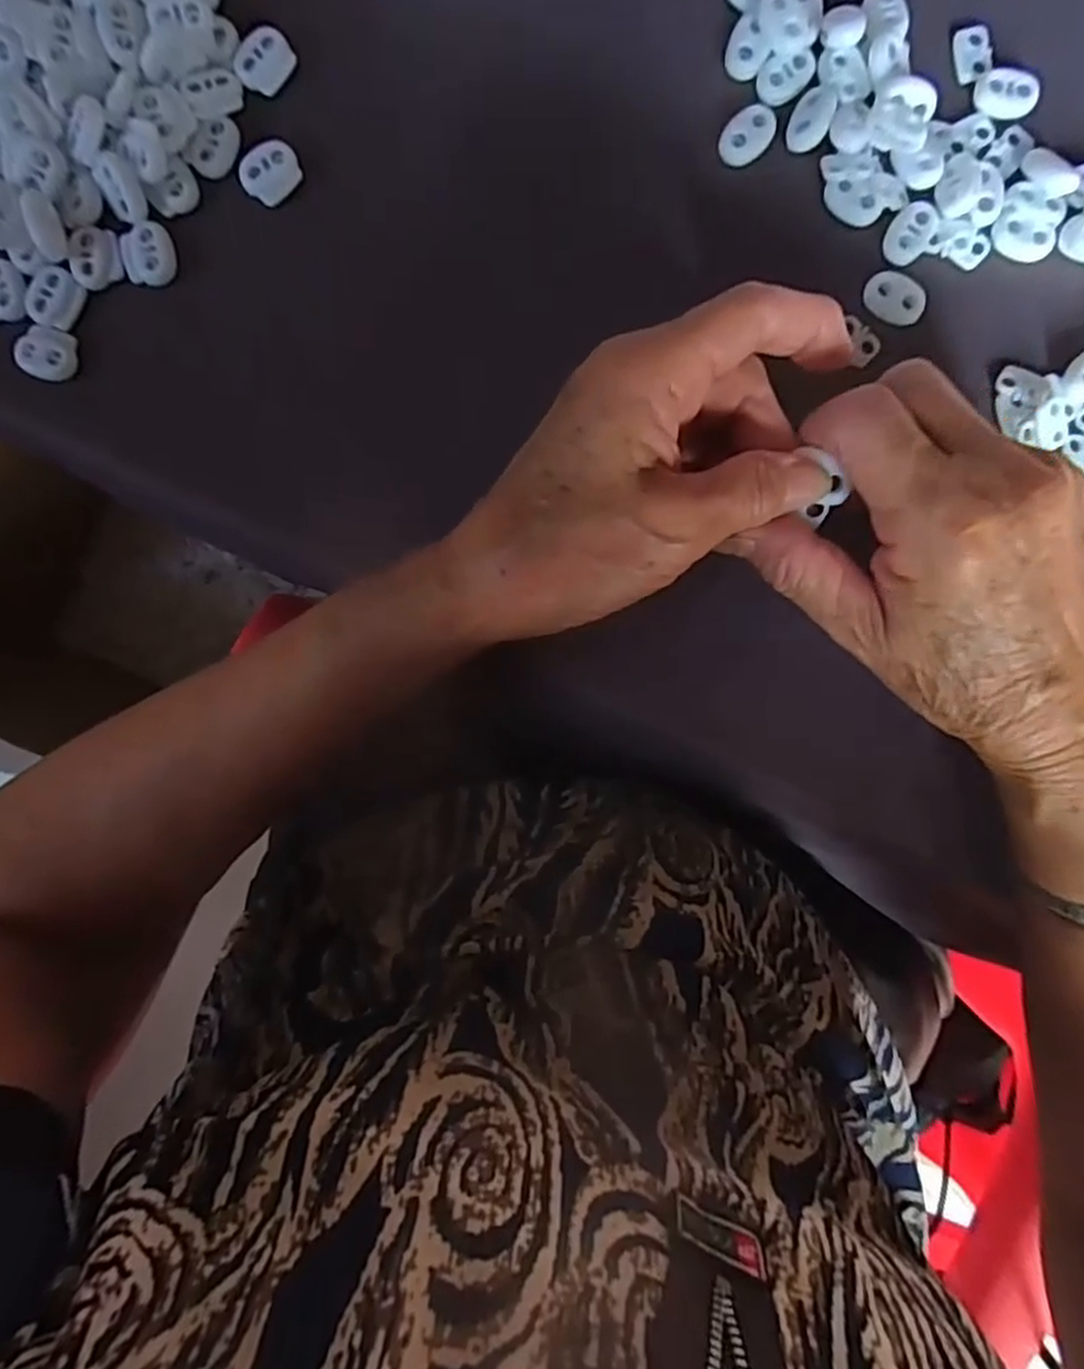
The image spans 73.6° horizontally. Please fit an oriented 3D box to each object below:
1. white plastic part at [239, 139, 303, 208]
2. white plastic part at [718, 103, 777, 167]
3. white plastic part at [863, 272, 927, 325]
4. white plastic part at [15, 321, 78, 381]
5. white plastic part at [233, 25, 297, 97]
[{"bbox_3d":[-0.102,-0.193,0.271,0.022,0.004,0.021,-43,91,2],"label":"white plastic part"},{"bbox_3d":[0.076,-0.203,0.266,0.016,0.004,0.023,37,92,-1],"label":"white plastic part"},{"bbox_3d":[0.131,-0.144,0.268,0.023,0.004,0.016,26,93,-1],"label":"white plastic part"},{"bbox_3d":[-0.189,-0.127,0.277,0.021,0.004,0.020,0,93,1],"label":"white plastic part"},{"bbox_3d":[-0.103,-0.232,0.270,0.017,0.004,0.022,39,92,-1],"label":"white plastic part"}]

